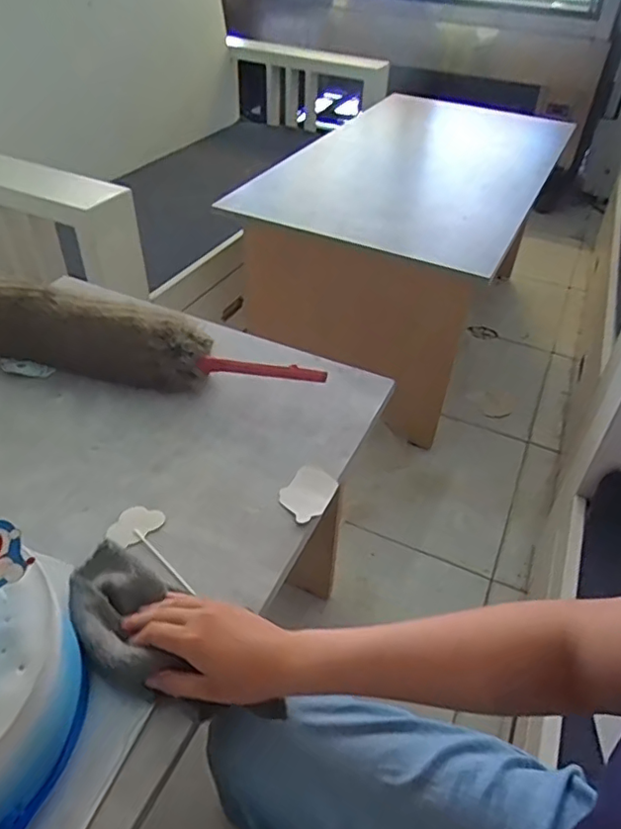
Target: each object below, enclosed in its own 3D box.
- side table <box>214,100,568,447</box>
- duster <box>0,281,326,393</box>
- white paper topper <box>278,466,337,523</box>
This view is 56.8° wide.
[{"bbox_3d":[0.257,-0.456,1.542,0.556,0.547,1.057,20,46,18],"label":"side table"},{"bbox_3d":[-0.240,-0.089,0.709,0.495,0.086,0.062,10,42,7],"label":"duster"},{"bbox_3d":[-0.003,0.082,0.594,0.048,0.006,0.067,26,47,20],"label":"white paper topper"}]

